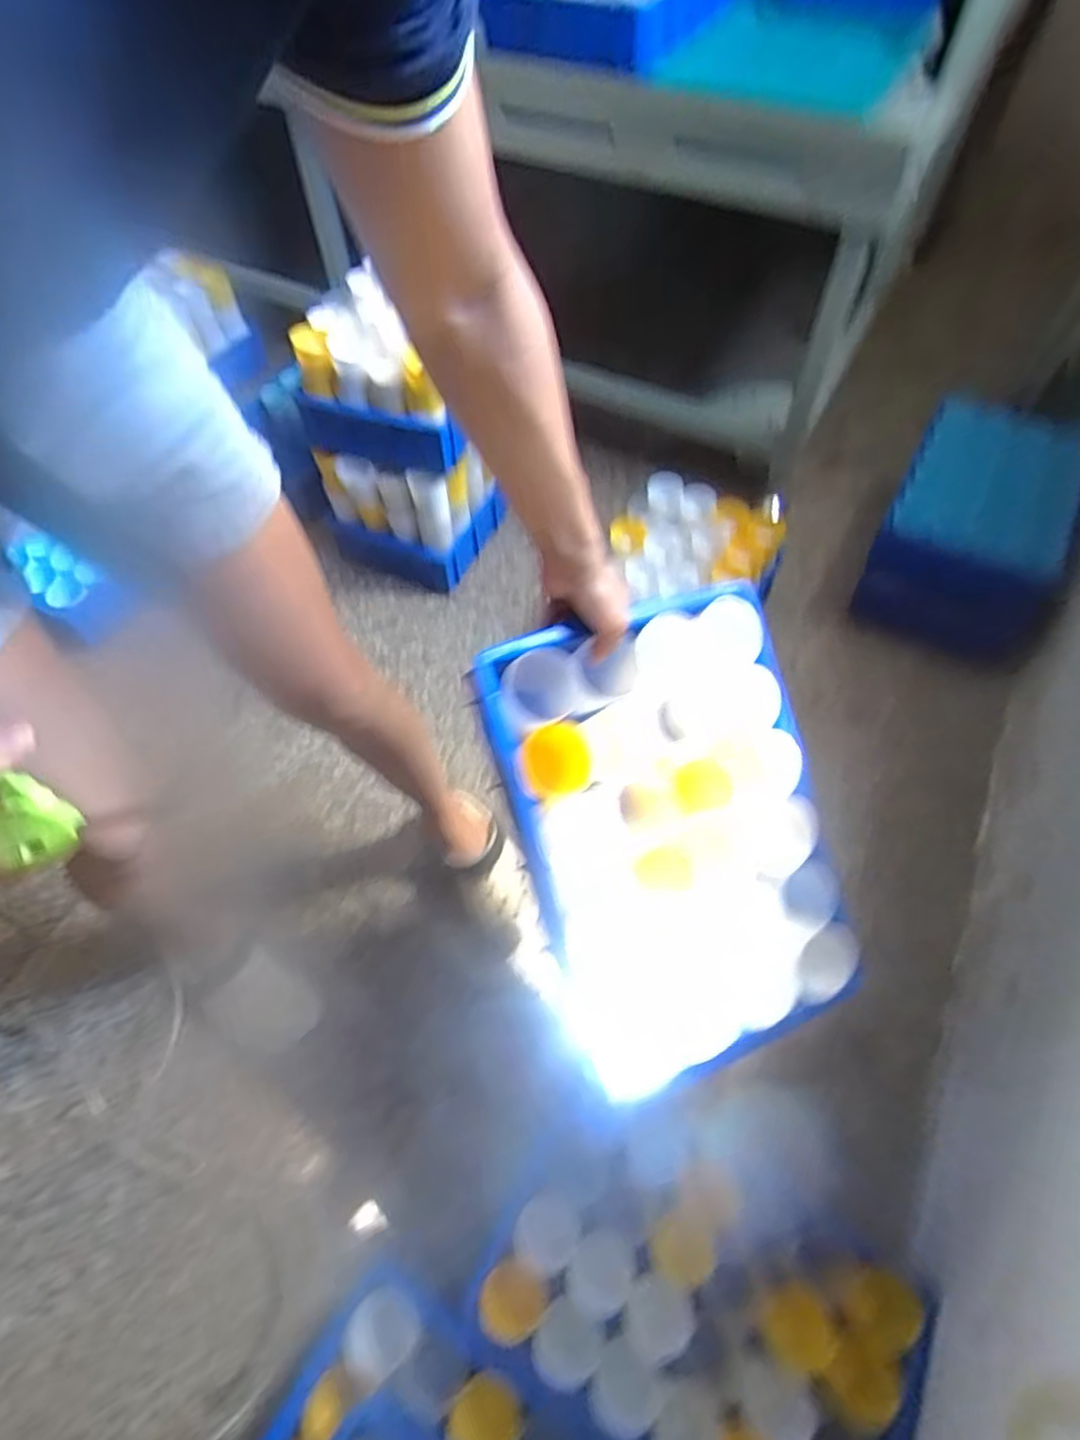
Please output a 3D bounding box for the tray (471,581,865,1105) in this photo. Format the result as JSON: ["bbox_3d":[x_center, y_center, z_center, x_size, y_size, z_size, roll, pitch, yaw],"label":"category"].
[{"bbox_3d":[0.112,0.096,0.621,0.251,0.073,0.378,-17,91,-14],"label":"tray"}]

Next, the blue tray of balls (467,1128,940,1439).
[{"bbox_3d":[0.156,0.589,0.709,0.388,0.079,0.275,26,62,17],"label":"blue tray of balls"}]

